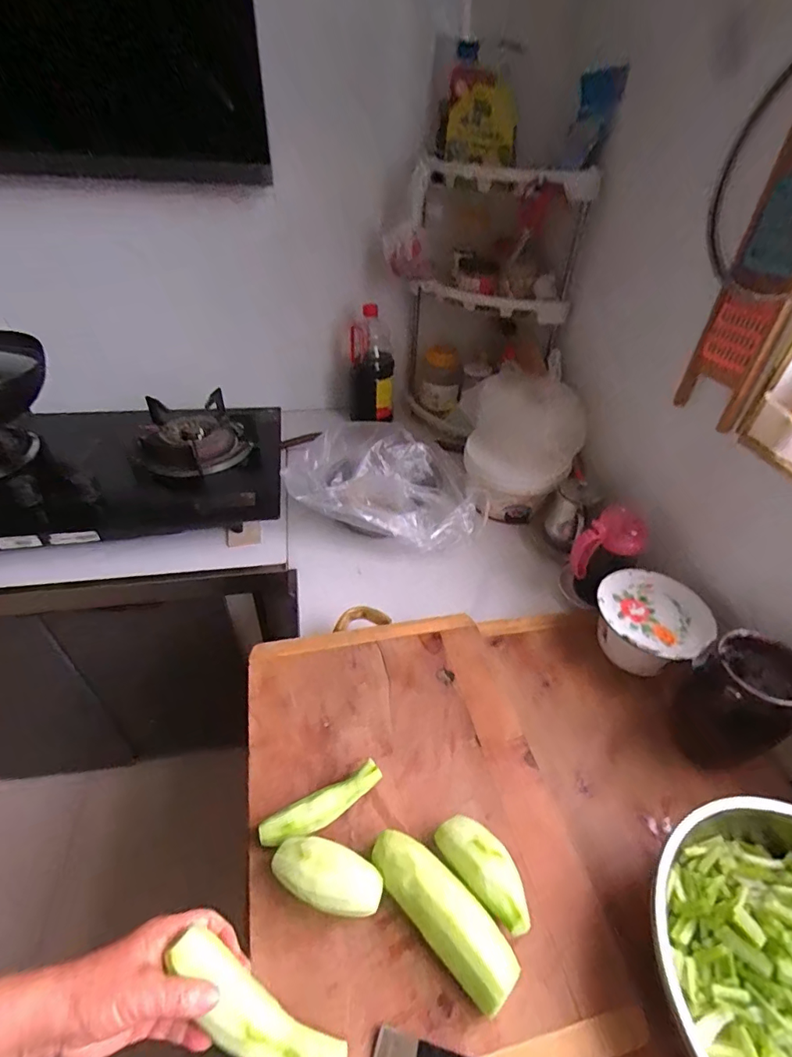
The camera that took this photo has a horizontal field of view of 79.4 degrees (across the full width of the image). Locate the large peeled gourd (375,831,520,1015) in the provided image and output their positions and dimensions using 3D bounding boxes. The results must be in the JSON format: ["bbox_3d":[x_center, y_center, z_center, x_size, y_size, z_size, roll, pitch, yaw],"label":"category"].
[{"bbox_3d":[0.038,0.326,0.411,0.142,0.052,0.050,34,49,30],"label":"large peeled gourd"}]

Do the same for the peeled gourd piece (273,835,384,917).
[{"bbox_3d":[-0.061,0.310,0.426,0.096,0.045,0.046,13,41,10],"label":"peeled gourd piece"}]

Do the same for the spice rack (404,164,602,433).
[{"bbox_3d":[0.188,-0.481,1.060,0.311,0.519,0.198,9,41,6],"label":"spice rack"}]

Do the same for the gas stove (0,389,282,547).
[{"bbox_3d":[-0.602,-0.119,0.909,0.737,0.101,0.371,-3,41,-8],"label":"gas stove"}]

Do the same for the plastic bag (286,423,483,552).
[{"bbox_3d":[-0.016,-0.086,0.875,0.355,0.089,0.218,13,41,10],"label":"plastic bag"}]

